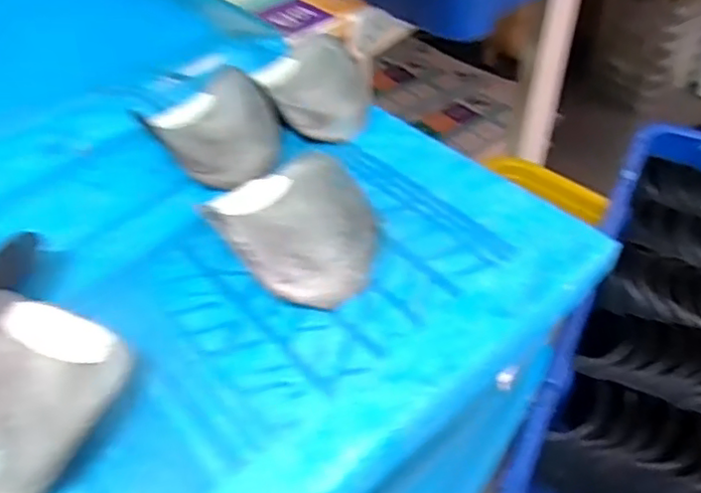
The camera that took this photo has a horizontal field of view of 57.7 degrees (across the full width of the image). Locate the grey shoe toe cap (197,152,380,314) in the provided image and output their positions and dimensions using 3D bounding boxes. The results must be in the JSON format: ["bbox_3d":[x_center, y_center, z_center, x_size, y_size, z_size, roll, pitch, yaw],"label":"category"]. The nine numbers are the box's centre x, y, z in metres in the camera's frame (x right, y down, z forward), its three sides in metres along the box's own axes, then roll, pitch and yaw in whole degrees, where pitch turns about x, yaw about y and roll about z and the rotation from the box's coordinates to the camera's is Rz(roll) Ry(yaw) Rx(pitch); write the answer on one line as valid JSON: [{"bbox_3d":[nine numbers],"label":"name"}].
[{"bbox_3d":[-0.044,-0.020,0.447,0.104,0.040,0.143,-17,47,-14],"label":"grey shoe toe cap"}]

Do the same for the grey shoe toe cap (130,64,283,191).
[{"bbox_3d":[-0.116,-0.101,0.535,0.091,0.043,0.130,-31,52,-26],"label":"grey shoe toe cap"}]

